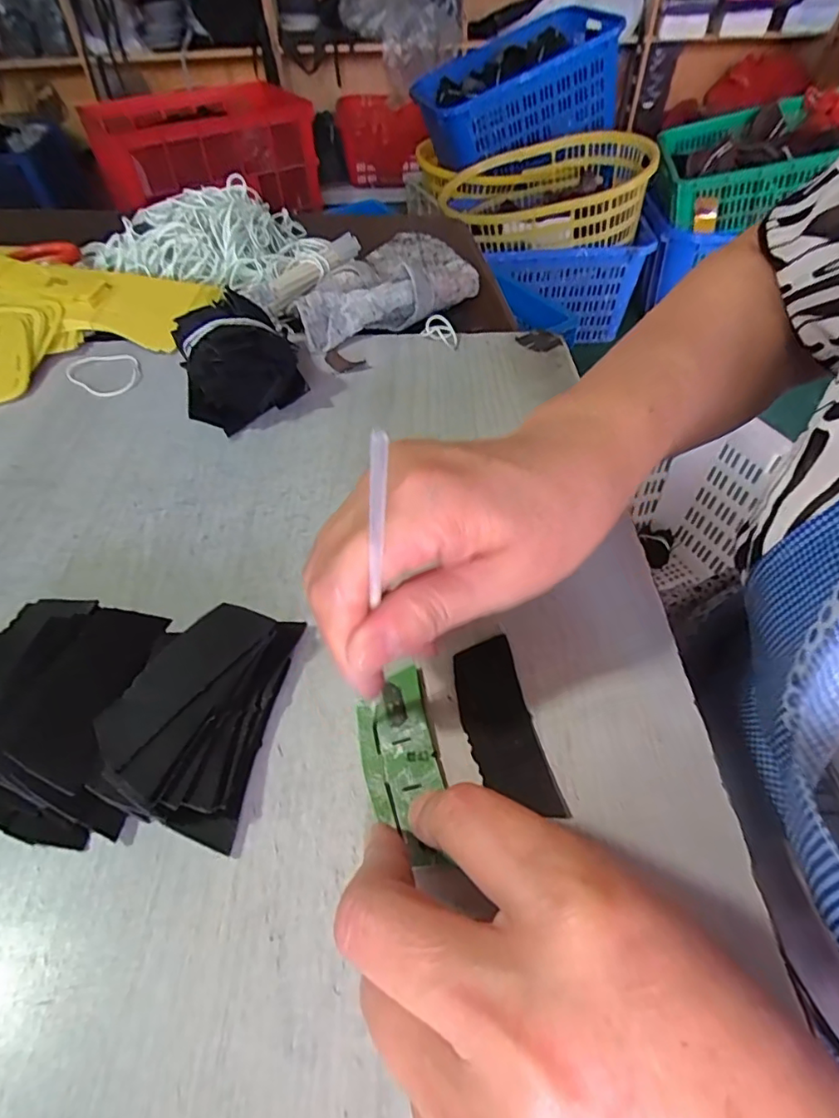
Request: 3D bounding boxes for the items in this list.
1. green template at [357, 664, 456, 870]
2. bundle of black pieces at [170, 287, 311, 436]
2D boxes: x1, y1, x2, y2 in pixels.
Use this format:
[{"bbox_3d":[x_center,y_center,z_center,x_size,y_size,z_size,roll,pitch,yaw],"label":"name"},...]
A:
[{"bbox_3d":[-0.007,0.076,0.209,0.028,0.004,0.072,-10,53,-6],"label":"green template"},{"bbox_3d":[-0.121,-0.130,0.355,0.070,0.053,0.086,-23,53,-18],"label":"bundle of black pieces"}]

